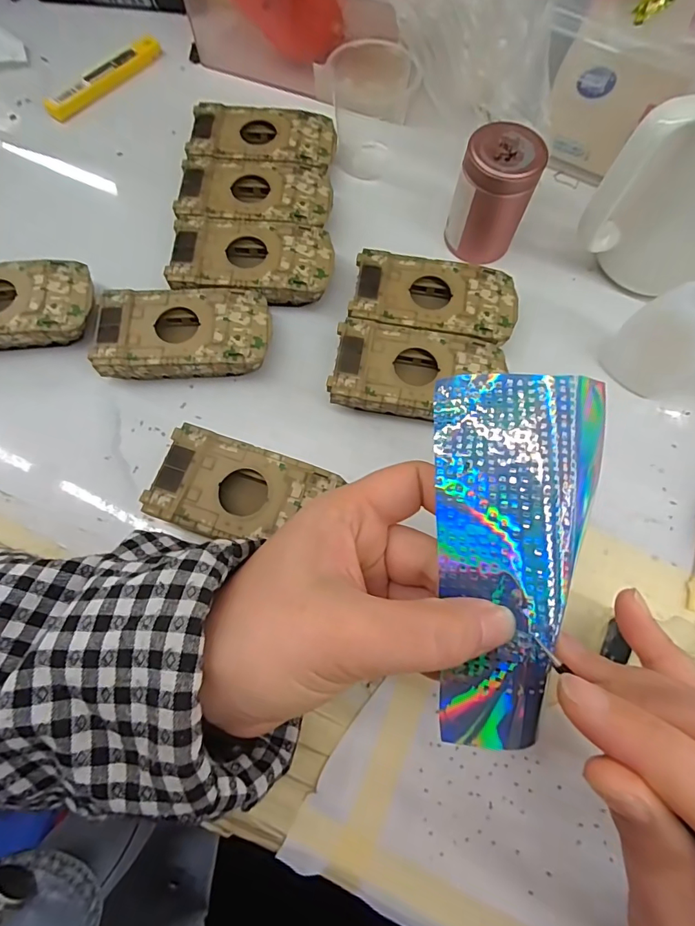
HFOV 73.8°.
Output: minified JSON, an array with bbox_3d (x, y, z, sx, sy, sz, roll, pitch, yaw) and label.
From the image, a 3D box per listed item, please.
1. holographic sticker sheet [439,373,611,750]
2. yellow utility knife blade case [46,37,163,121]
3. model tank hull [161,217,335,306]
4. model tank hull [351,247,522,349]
[{"bbox_3d":[0.059,0.032,0.164,0.063,0.026,0.124,9,82,2],"label":"holographic sticker sheet"},{"bbox_3d":[-0.182,-0.292,0.351,0.019,0.009,0.102,40,74,11],"label":"yellow utility knife blade case"},{"bbox_3d":[-0.058,-0.124,0.288,0.094,0.023,0.052,3,71,-1],"label":"model tank hull"},{"bbox_3d":[0.053,-0.096,0.283,0.095,0.024,0.050,10,71,1],"label":"model tank hull"}]

